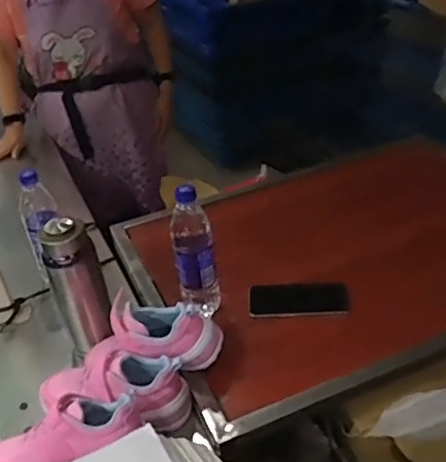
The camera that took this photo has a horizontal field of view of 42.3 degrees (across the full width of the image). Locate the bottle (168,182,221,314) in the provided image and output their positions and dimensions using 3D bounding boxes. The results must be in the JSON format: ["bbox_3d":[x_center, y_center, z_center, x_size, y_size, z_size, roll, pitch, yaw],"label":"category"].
[{"bbox_3d":[-0.045,0.033,0.914,0.064,0.235,0.053,-6,33,-5],"label":"bottle"}]

